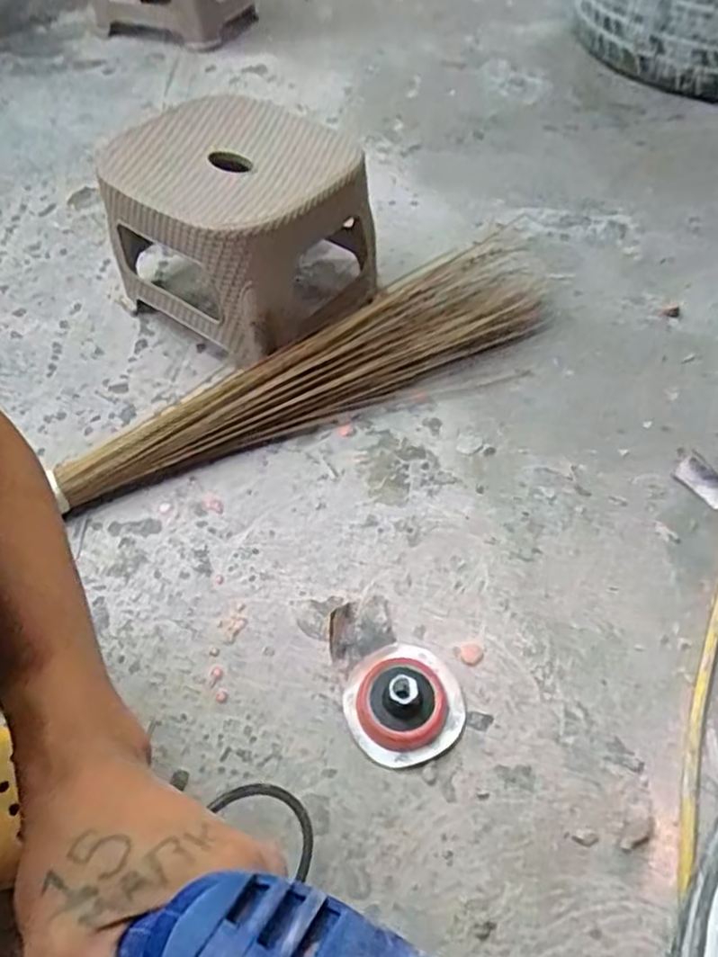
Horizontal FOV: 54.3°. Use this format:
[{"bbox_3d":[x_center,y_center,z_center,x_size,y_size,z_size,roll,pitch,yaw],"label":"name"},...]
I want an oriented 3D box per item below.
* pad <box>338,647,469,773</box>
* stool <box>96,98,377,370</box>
[{"bbox_3d":[0.036,0.170,0.546,0.090,0.036,0.089,-30,58,-21],"label":"pad"},{"bbox_3d":[-0.127,-0.283,0.804,0.262,0.187,0.240,30,58,22],"label":"stool"}]

